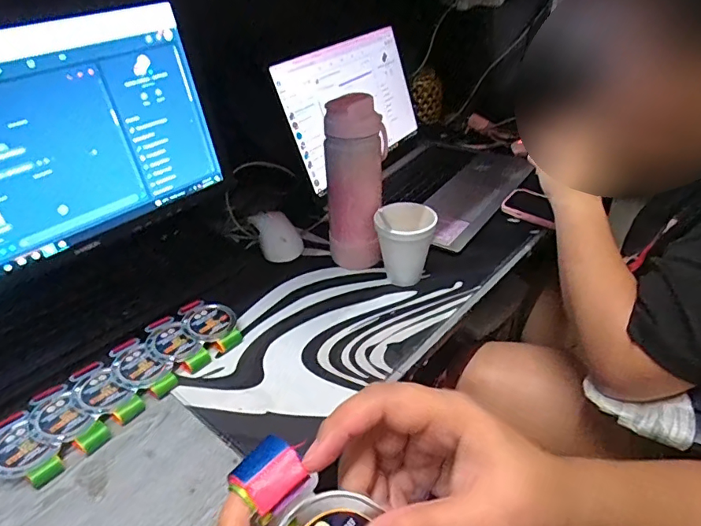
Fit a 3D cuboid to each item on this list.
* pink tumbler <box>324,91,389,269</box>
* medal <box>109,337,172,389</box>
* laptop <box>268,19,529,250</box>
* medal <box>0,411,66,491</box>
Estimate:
[{"bbox_3d":[0.007,-0.103,0.642,0.075,0.222,0.060,-4,35,0],"label":"pink tumbler"},{"bbox_3d":[-0.233,0.109,0.529,0.072,0.005,0.045,19,41,30],"label":"medal"},{"bbox_3d":[0.117,-0.240,0.831,0.343,0.199,0.353,19,41,30],"label":"laptop"},{"bbox_3d":[-0.307,0.176,0.453,0.084,0.016,0.048,19,41,30],"label":"medal"}]

